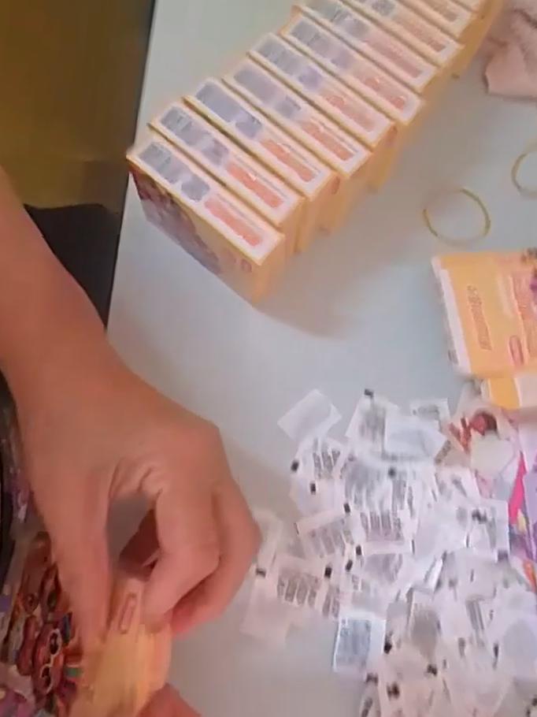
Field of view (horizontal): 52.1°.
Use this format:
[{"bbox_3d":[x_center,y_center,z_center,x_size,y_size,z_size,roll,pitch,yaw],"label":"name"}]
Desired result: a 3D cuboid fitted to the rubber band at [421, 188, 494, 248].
[{"bbox_3d":[0.123,-0.091,0.354,0.044,0.004,0.041,1,78,-7],"label":"rubber band"}]

